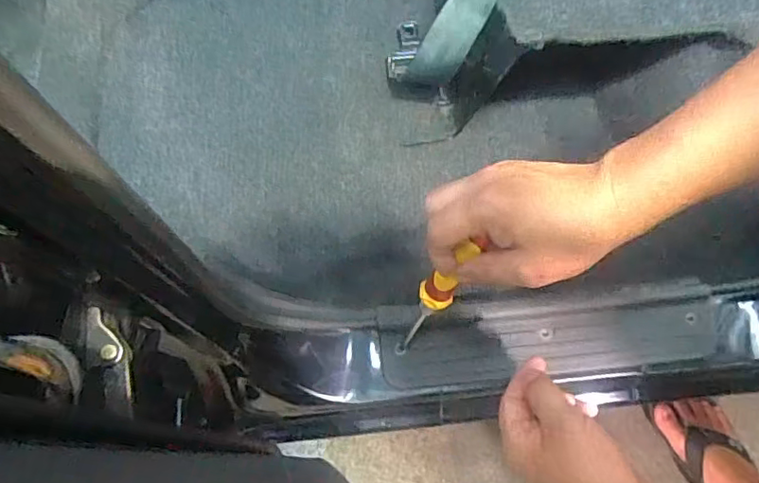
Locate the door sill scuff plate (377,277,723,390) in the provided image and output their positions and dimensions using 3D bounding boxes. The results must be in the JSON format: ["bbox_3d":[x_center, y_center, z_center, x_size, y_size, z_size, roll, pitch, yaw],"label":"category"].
[{"bbox_3d":[0.169,0.092,0.565,0.331,0.015,0.082,-5,84,0],"label":"door sill scuff plate"}]

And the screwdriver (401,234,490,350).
[{"bbox_3d":[0.048,0.047,0.493,0.025,0.194,0.027,6,59,-10],"label":"screwdriver"}]

